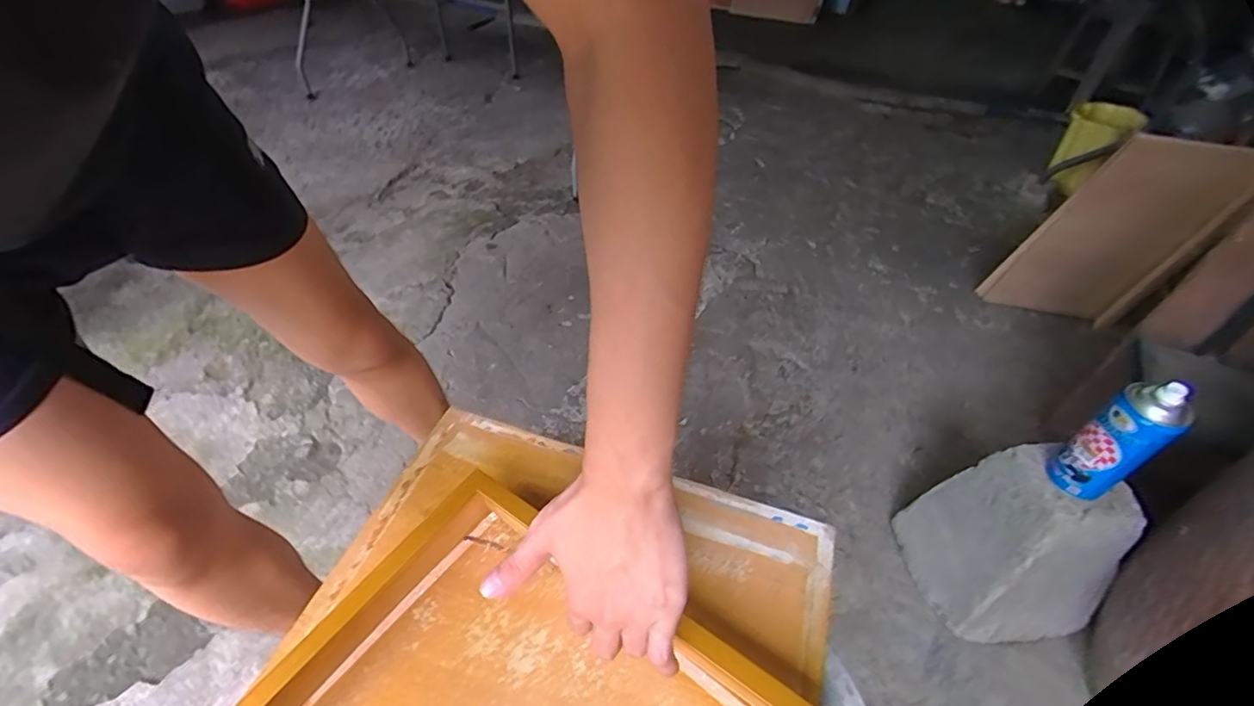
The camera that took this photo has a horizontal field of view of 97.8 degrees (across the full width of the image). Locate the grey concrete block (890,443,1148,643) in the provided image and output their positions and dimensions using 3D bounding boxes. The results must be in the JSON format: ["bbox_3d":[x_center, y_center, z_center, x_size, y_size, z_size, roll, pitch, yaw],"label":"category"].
[{"bbox_3d":[0.587,0.279,0.832,0.191,0.308,0.209,-6,44,-6],"label":"grey concrete block"}]

